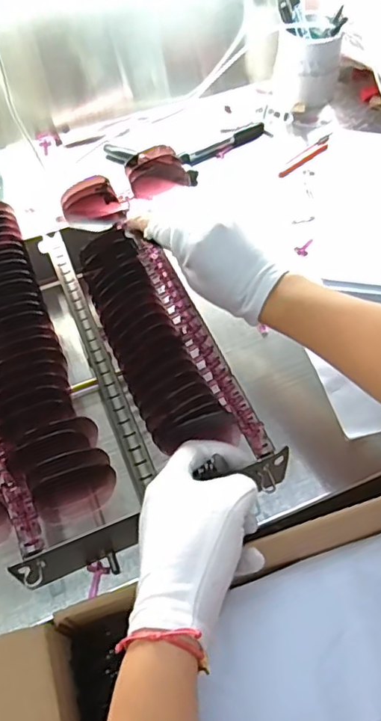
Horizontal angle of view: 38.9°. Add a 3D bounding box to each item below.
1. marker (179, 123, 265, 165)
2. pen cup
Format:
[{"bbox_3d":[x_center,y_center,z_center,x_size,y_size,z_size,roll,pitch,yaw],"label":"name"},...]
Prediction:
[{"bbox_3d":[0.045,-0.286,0.716,0.140,0.013,0.021,-33,60,-21],"label":"marker"},{"bbox_3d":[0.171,-0.414,0.757,0.070,0.088,0.080,9,55,8],"label":"pen cup"}]

